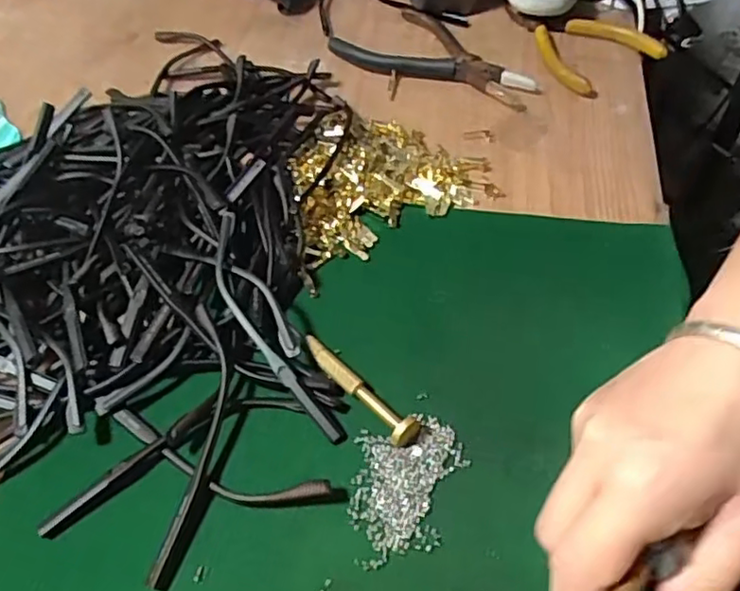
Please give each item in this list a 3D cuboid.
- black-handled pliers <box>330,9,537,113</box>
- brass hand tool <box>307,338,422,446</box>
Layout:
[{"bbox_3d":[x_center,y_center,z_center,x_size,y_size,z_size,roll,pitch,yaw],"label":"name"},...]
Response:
[{"bbox_3d":[0.053,-0.177,0.465,0.148,0.013,0.073,26,58,21],"label":"black-handled pliers"},{"bbox_3d":[-0.006,0.043,0.301,0.013,0.012,0.072,-36,59,-22],"label":"brass hand tool"}]

